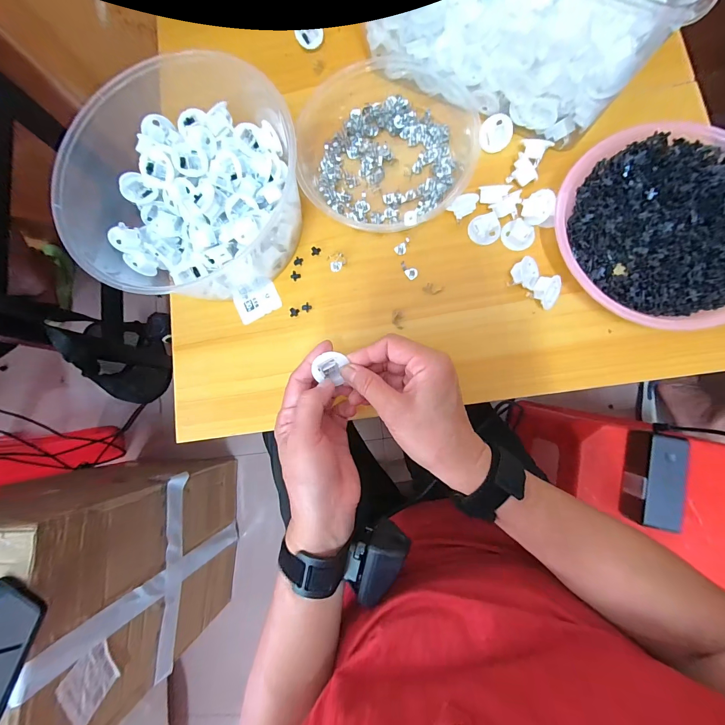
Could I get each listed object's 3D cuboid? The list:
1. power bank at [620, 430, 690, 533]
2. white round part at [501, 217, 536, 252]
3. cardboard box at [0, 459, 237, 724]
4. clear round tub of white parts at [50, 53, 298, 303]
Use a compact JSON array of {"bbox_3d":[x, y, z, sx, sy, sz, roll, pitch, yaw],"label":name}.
[{"bbox_3d":[0.427,0.171,0.494,0.053,0.060,0.128,13,85,9],"label":"power bank"},{"bbox_3d":[0.160,-0.132,0.344,0.033,0.011,0.029,30,88,10],"label":"white round part"},{"bbox_3d":[-0.474,0.379,0.598,0.261,0.465,0.324,3,84,8],"label":"cardboard box"},{"bbox_3d":[-0.173,-0.185,0.348,0.203,0.099,0.219,-1,83,7],"label":"clear round tub of white parts"}]

